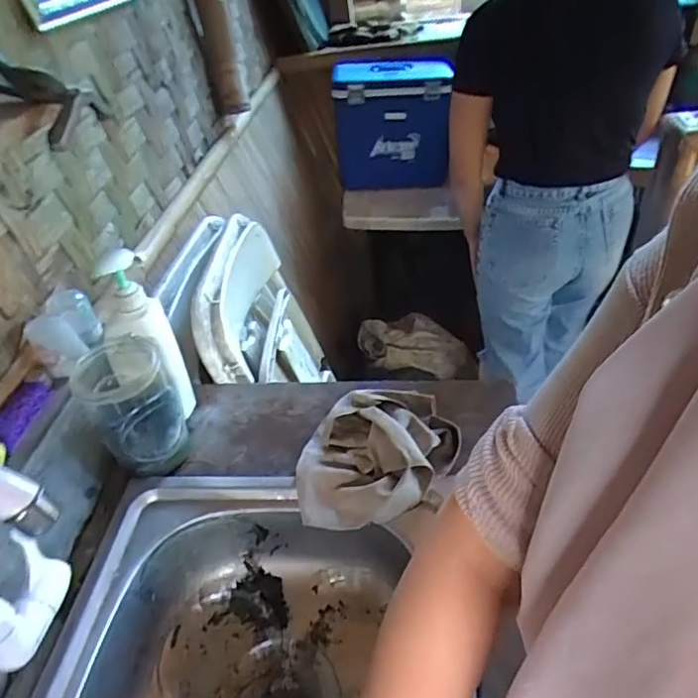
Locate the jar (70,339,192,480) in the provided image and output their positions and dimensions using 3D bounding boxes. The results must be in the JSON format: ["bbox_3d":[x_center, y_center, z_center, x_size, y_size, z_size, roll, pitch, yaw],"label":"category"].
[{"bbox_3d":[-0.263,0.069,0.684,0.093,0.147,0.121,-24,43,-19],"label":"jar"}]

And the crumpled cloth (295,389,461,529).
[{"bbox_3d":[0.030,0.116,0.650,0.189,0.048,0.163,-13,40,-6],"label":"crumpled cloth"}]

